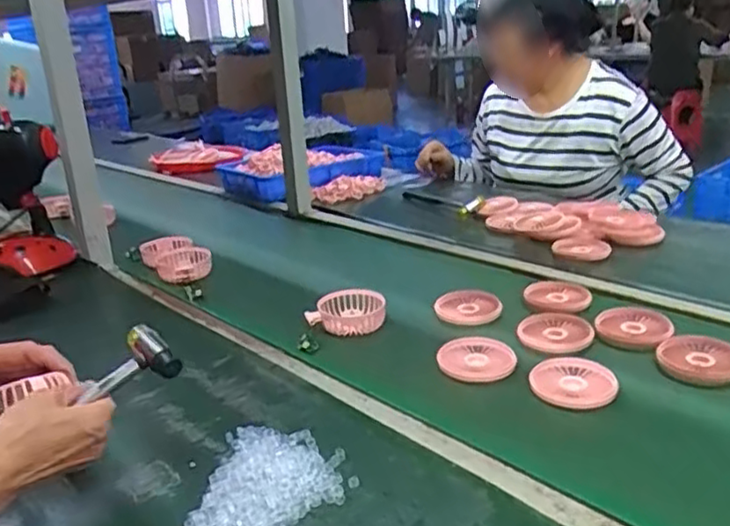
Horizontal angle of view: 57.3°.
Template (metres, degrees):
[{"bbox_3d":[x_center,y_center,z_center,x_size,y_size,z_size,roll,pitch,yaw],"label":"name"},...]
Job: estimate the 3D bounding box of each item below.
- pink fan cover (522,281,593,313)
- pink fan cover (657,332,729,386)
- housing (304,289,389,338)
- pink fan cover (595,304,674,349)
[{"bbox_3d":[0.267,0.046,0.921,0.085,0.014,0.081,9,24,31],"label":"pink fan cover"},{"bbox_3d":[0.369,0.101,0.742,0.080,0.016,0.092,0,20,9],"label":"pink fan cover"},{"bbox_3d":[-0.023,0.062,0.884,0.098,0.033,0.074,-2,20,3],"label":"housing"},{"bbox_3d":[0.329,0.076,0.821,0.087,0.009,0.103,1,20,11],"label":"pink fan cover"}]

